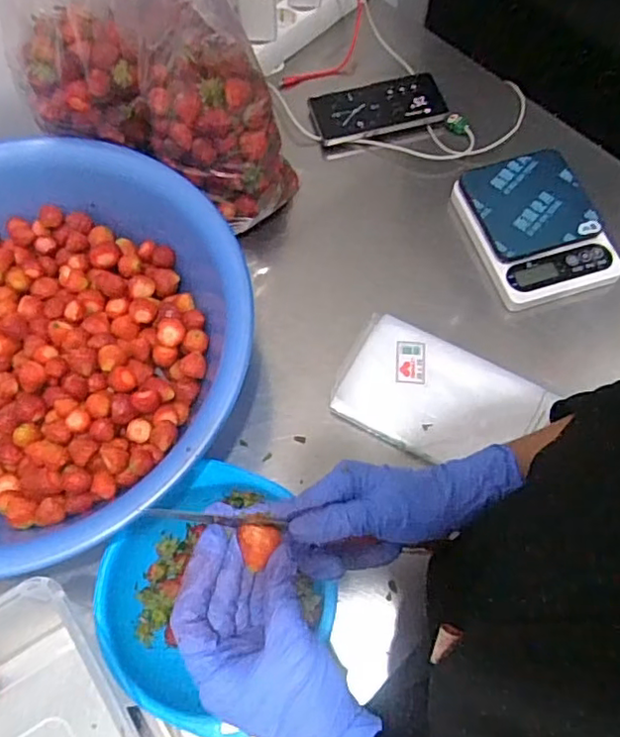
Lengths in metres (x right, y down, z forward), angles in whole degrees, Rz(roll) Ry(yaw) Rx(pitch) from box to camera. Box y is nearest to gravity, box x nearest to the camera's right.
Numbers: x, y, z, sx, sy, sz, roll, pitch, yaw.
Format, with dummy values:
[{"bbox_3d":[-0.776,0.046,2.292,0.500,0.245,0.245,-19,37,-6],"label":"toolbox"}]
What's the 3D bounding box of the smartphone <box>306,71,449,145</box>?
[{"bbox_3d":[0.087,-0.333,0.783,0.165,0.010,0.074,-13,74,-9],"label":"smartphone"}]

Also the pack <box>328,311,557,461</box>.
[{"bbox_3d":[0.129,0.032,0.618,0.198,0.030,0.125,26,68,12],"label":"pack"}]

